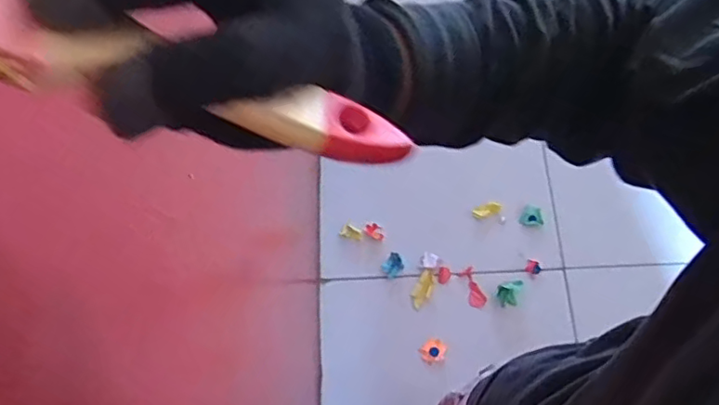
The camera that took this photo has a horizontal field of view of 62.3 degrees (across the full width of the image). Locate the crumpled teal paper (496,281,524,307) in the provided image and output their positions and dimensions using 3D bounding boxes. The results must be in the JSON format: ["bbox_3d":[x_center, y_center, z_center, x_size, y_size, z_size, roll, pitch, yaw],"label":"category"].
[{"bbox_3d":[0.354,0.212,1.386,0.064,0.033,0.053,-10,67,-2],"label":"crumpled teal paper"}]

